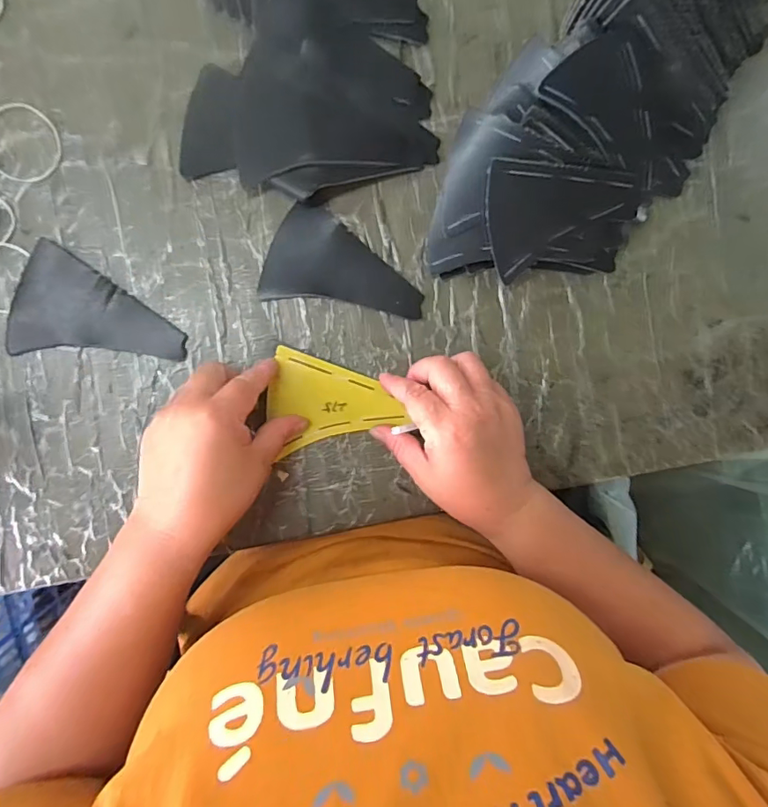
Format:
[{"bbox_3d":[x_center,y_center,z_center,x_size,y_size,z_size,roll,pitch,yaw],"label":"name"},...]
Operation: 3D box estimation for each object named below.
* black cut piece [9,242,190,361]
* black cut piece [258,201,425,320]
[{"bbox_3d":[-0.214,-0.076,0.371,0.123,0.006,0.078,1,90,-8],"label":"black cut piece"},{"bbox_3d":[-0.030,-0.112,0.387,0.122,0.004,0.074,6,92,-6],"label":"black cut piece"}]

